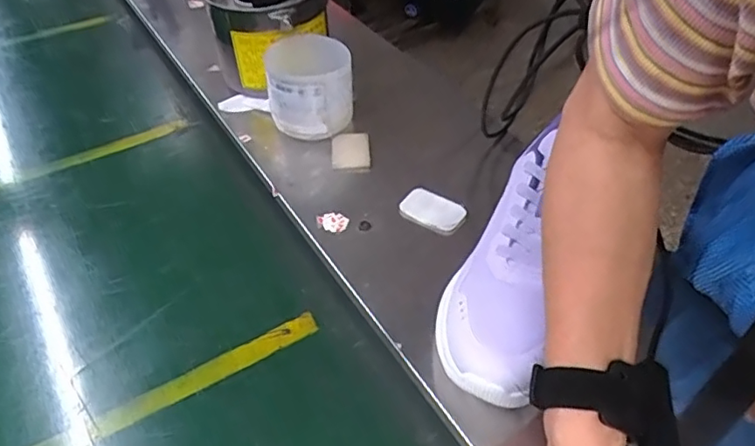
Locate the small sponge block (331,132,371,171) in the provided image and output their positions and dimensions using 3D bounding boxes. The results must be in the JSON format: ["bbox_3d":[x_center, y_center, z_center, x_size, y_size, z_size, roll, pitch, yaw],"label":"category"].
[{"bbox_3d":[-0.029,-0.078,0.626,0.040,0.014,0.054,-3,45,-3],"label":"small sponge block"}]

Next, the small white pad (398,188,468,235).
[{"bbox_3d":[0.053,-0.011,0.557,0.060,0.009,0.041,29,52,26],"label":"small white pad"}]

